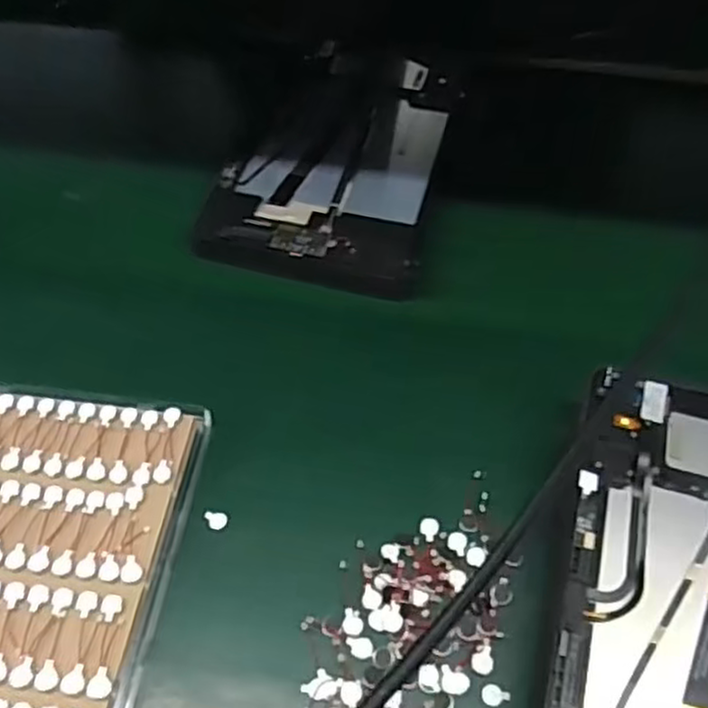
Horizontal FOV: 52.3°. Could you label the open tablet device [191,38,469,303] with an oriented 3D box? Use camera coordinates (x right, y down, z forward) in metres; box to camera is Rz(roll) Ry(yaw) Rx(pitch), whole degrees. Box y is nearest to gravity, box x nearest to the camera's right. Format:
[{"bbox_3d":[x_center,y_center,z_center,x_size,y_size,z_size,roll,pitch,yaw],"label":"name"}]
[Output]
[{"bbox_3d":[-0.006,-0.149,0.530,0.150,0.014,0.252,11,56,10],"label":"open tablet device"}]

